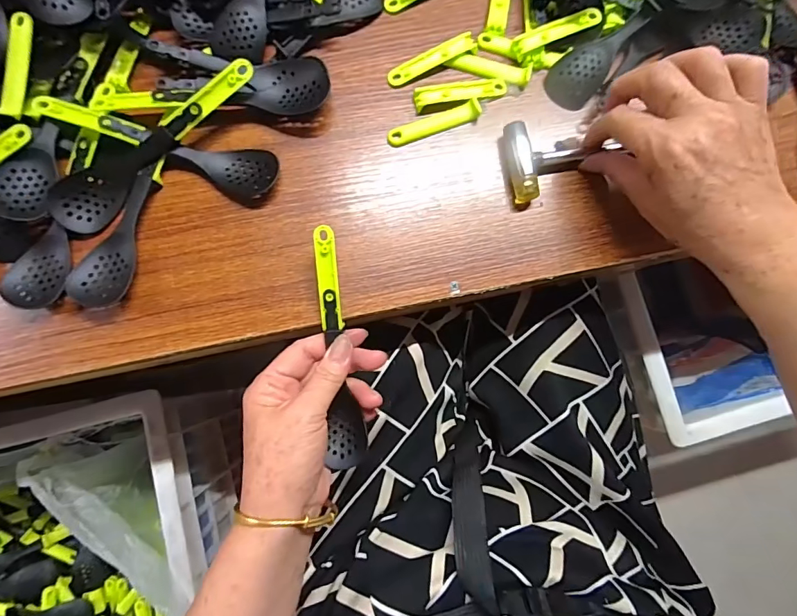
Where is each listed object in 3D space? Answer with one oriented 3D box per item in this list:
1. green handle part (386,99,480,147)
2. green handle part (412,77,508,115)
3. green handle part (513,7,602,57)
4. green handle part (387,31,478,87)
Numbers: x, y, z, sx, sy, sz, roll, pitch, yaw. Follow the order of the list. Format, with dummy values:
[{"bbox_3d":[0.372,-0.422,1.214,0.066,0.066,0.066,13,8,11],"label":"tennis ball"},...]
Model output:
[{"bbox_3d":[0.029,-0.148,0.353,0.077,0.008,0.015,-20,85,-5],"label":"green handle part"},{"bbox_3d":[0.051,-0.175,0.355,0.076,0.005,0.016,-13,85,-4],"label":"green handle part"},{"bbox_3d":[0.129,-0.226,0.358,0.074,0.008,0.015,-24,86,-5],"label":"green handle part"},{"bbox_3d":[0.028,-0.203,0.358,0.077,0.005,0.016,-25,86,-5],"label":"green handle part"}]

